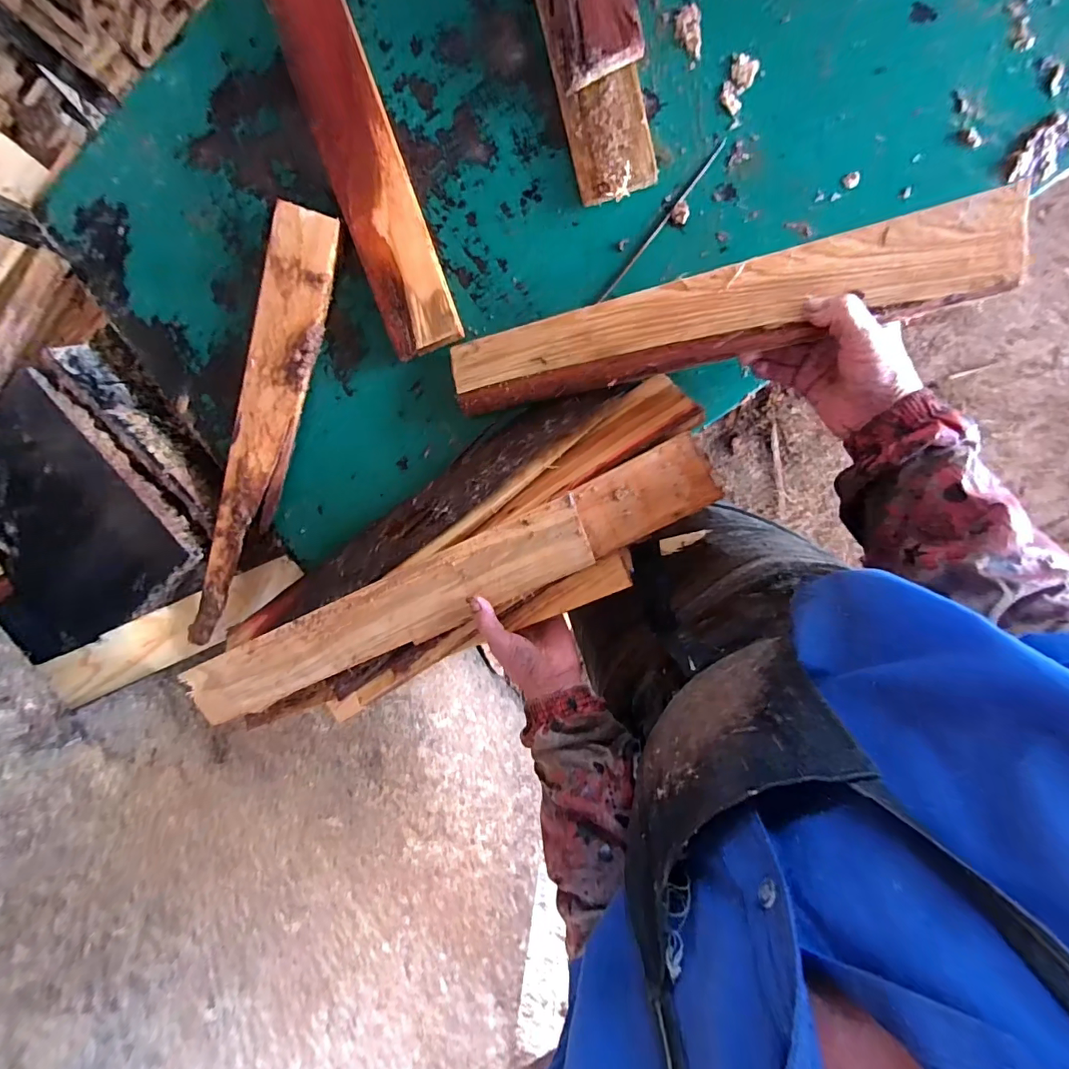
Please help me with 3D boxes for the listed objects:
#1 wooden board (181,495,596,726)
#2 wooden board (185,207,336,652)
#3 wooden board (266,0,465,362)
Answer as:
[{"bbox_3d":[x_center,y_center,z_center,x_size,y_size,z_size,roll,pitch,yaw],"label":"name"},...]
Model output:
[{"bbox_3d":[-0.165,0.093,0.491,0.469,0.022,0.076,-24,93,11],"label":"wooden board"},{"bbox_3d":[-0.311,-0.099,0.520,0.072,0.022,0.490,21,99,4],"label":"wooden board"},{"bbox_3d":[-0.184,-0.412,0.462,0.074,0.031,0.462,-19,94,9],"label":"wooden board"}]

